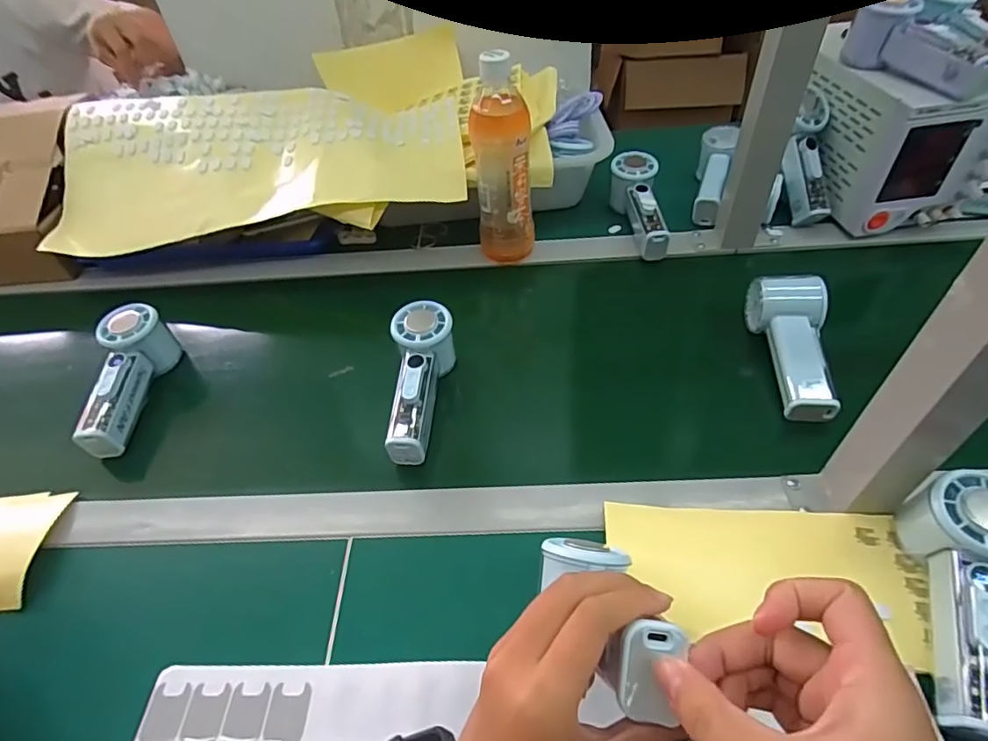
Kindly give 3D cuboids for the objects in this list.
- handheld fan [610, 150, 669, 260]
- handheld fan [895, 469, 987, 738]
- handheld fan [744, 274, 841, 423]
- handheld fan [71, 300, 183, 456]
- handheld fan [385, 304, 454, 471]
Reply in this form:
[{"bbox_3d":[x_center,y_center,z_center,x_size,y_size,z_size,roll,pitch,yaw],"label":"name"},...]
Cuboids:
[{"bbox_3d":[0.183,-0.197,0.665,0.049,0.059,0.150,-7,62,-1],"label":"handheld fan"},{"bbox_3d":[0.298,0.144,0.341,0.057,0.059,0.156,12,65,15],"label":"handheld fan"},{"bbox_3d":[0.281,-0.023,0.502,0.056,0.044,0.150,0,60,6],"label":"handheld fan"},{"bbox_3d":[-0.366,0.008,0.525,0.054,0.057,0.152,-2,48,4],"label":"handheld fan"},{"bbox_3d":[-0.071,0.013,0.505,0.053,0.052,0.155,2,62,7],"label":"handheld fan"}]

